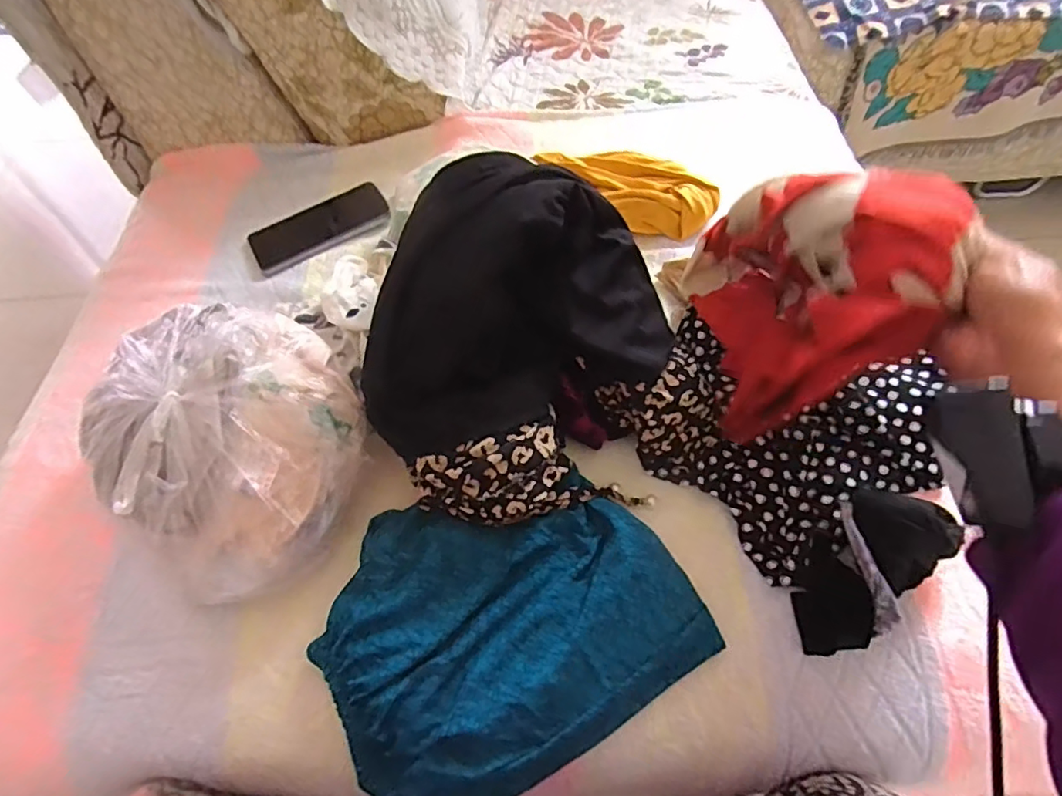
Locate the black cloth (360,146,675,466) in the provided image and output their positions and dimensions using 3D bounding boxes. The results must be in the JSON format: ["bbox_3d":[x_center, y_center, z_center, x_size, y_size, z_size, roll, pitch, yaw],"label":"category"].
[{"bbox_3d":[-0.011,-0.071,0.422,0.248,0.154,0.149,-19,60,-10],"label":"black cloth"}]

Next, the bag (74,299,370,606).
[{"bbox_3d":[-0.242,0.029,0.446,0.196,0.109,0.236,-39,65,-20],"label":"bag"}]

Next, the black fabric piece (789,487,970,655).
[{"bbox_3d":[0.245,0.130,0.409,0.075,0.063,0.129,39,67,22],"label":"black fabric piece"}]

